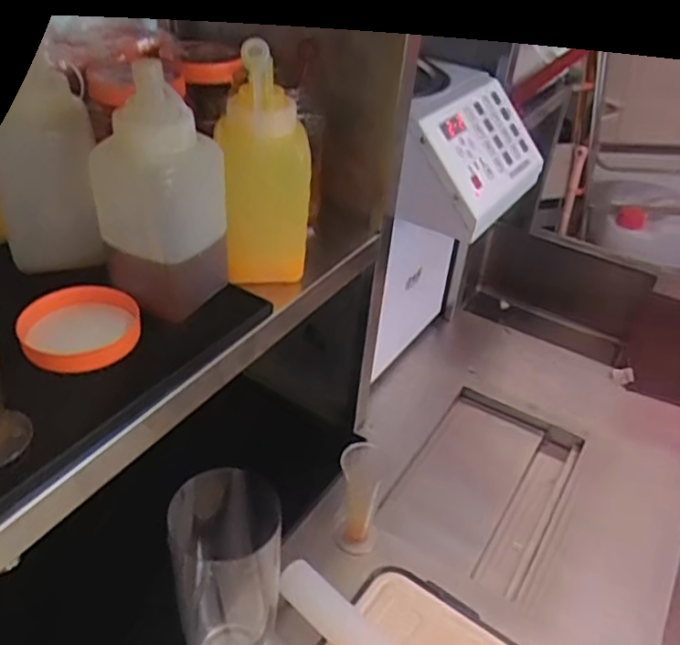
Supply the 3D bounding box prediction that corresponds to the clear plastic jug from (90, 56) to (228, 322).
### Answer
[{"bbox_3d":[-0.131,-0.096,0.492,0.072,0.162,0.082,21,39,19],"label":"clear plastic jug"}]

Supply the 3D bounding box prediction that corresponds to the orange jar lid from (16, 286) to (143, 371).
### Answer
[{"bbox_3d":[-0.192,0.005,0.485,0.083,0.016,0.075,-17,61,-31],"label":"orange jar lid"}]

